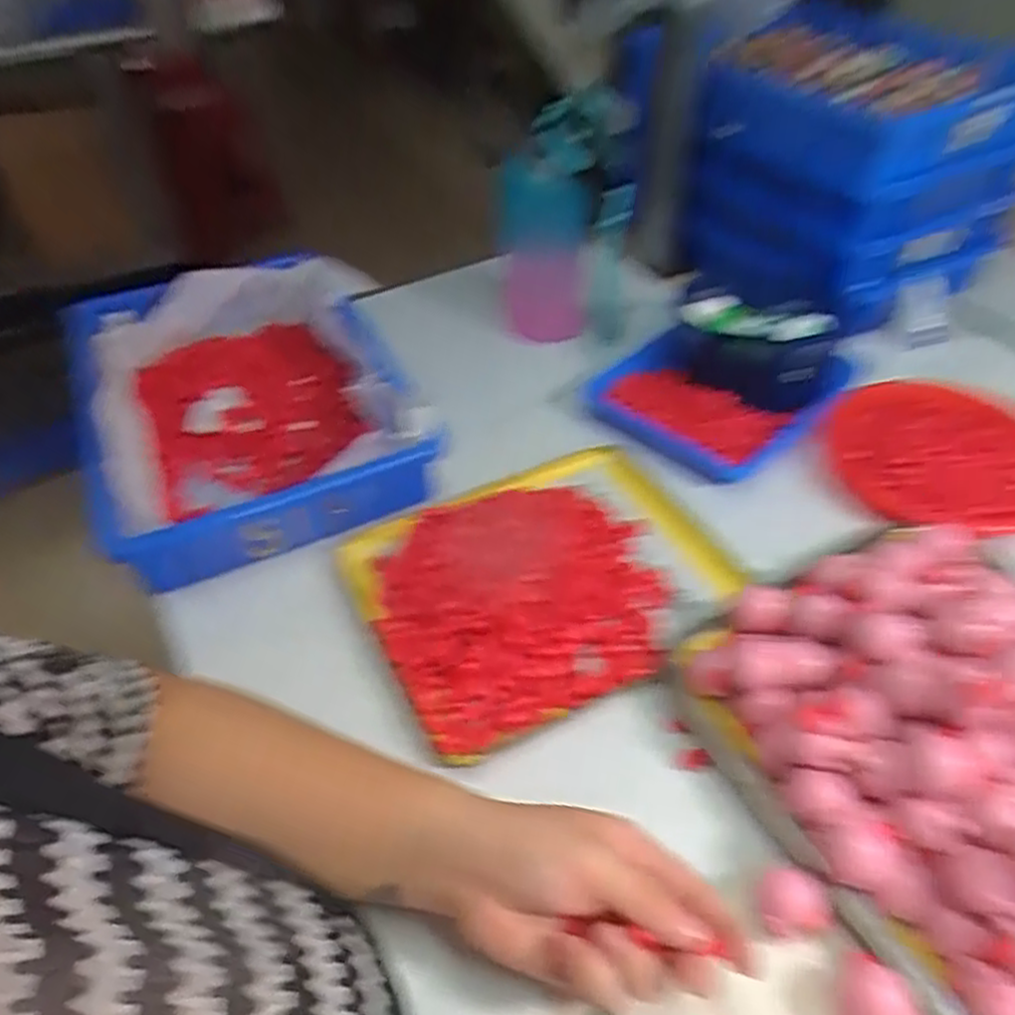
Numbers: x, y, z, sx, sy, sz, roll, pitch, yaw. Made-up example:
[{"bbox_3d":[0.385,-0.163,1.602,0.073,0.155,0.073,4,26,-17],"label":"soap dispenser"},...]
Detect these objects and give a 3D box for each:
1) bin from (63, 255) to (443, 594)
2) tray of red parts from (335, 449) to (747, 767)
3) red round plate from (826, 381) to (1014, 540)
[{"bbox_3d":[-0.214,-0.110,0.655,0.216,0.070,0.356,-17,47,-16],"label":"bin"},{"bbox_3d":[0.028,0.043,0.531,0.247,0.021,0.203,-21,48,-19],"label":"tray of red parts"},{"bbox_3d":[0.348,-0.043,0.596,0.173,0.020,0.167,0,45,0],"label":"red round plate"}]

